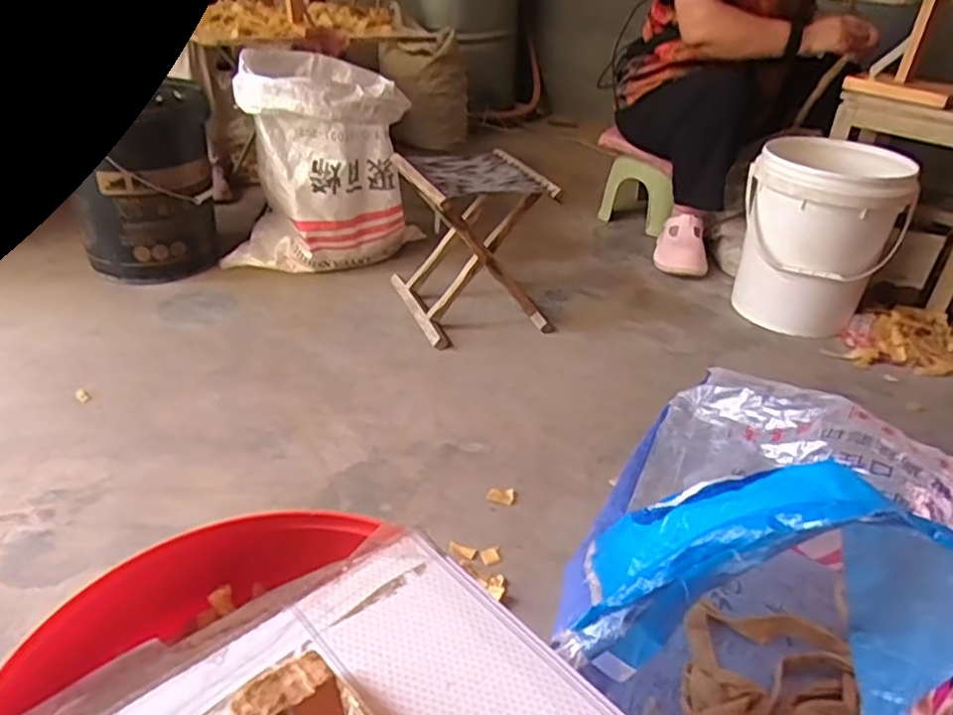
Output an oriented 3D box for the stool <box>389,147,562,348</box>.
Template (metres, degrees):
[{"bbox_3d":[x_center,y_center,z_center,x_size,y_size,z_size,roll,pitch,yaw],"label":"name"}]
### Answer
[{"bbox_3d":[-0.007,-0.236,1.390,0.266,0.296,0.296,-8,35,-20],"label":"stool"}]

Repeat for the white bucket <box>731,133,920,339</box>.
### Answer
[{"bbox_3d":[0.713,-0.246,1.435,0.292,0.351,0.278,23,37,26],"label":"white bucket"}]

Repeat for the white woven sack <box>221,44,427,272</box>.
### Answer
[{"bbox_3d":[-0.351,-0.432,1.542,0.350,0.426,0.256,13,34,13],"label":"white woven sack"}]

